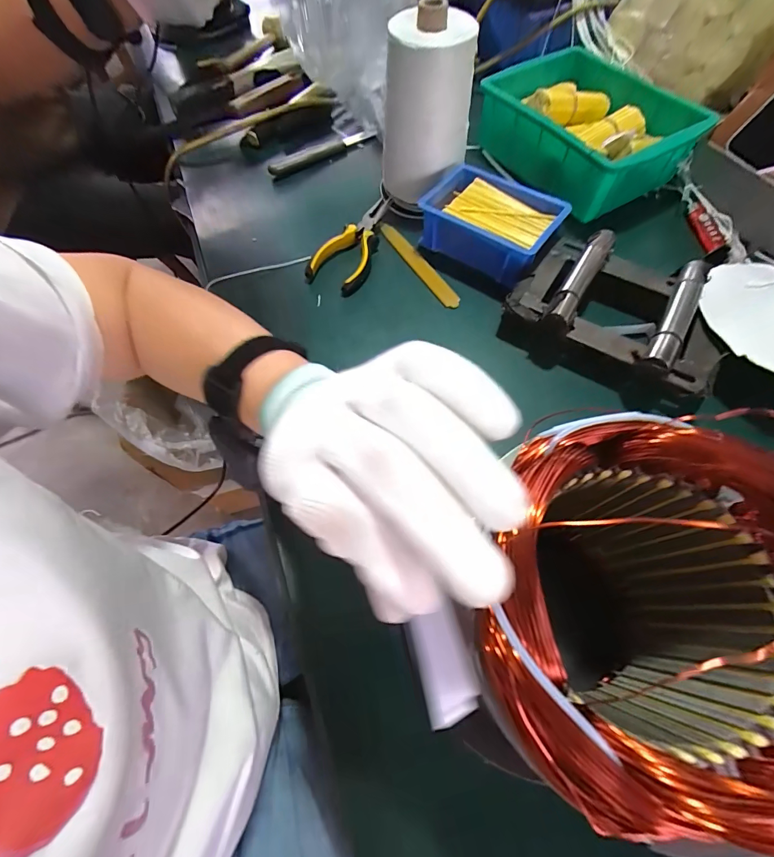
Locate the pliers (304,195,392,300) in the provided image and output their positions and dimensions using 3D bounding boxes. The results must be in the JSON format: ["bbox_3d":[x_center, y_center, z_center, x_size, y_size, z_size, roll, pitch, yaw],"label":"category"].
[{"bbox_3d":[-0.035,-0.234,0.458,0.068,0.023,0.160,20,66,11],"label":"pliers"}]

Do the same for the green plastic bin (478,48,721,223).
[{"bbox_3d":[0.263,-0.394,0.499,0.187,0.082,0.241,-29,66,-12],"label":"green plastic bin"}]

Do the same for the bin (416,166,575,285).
[{"bbox_3d":[0.118,-0.232,0.436,0.145,0.058,0.101,34,70,17],"label":"bin"}]

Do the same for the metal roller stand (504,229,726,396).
[{"bbox_3d":[0.237,-0.126,0.378,0.194,0.049,0.157,35,70,17],"label":"metal roller stand"}]

